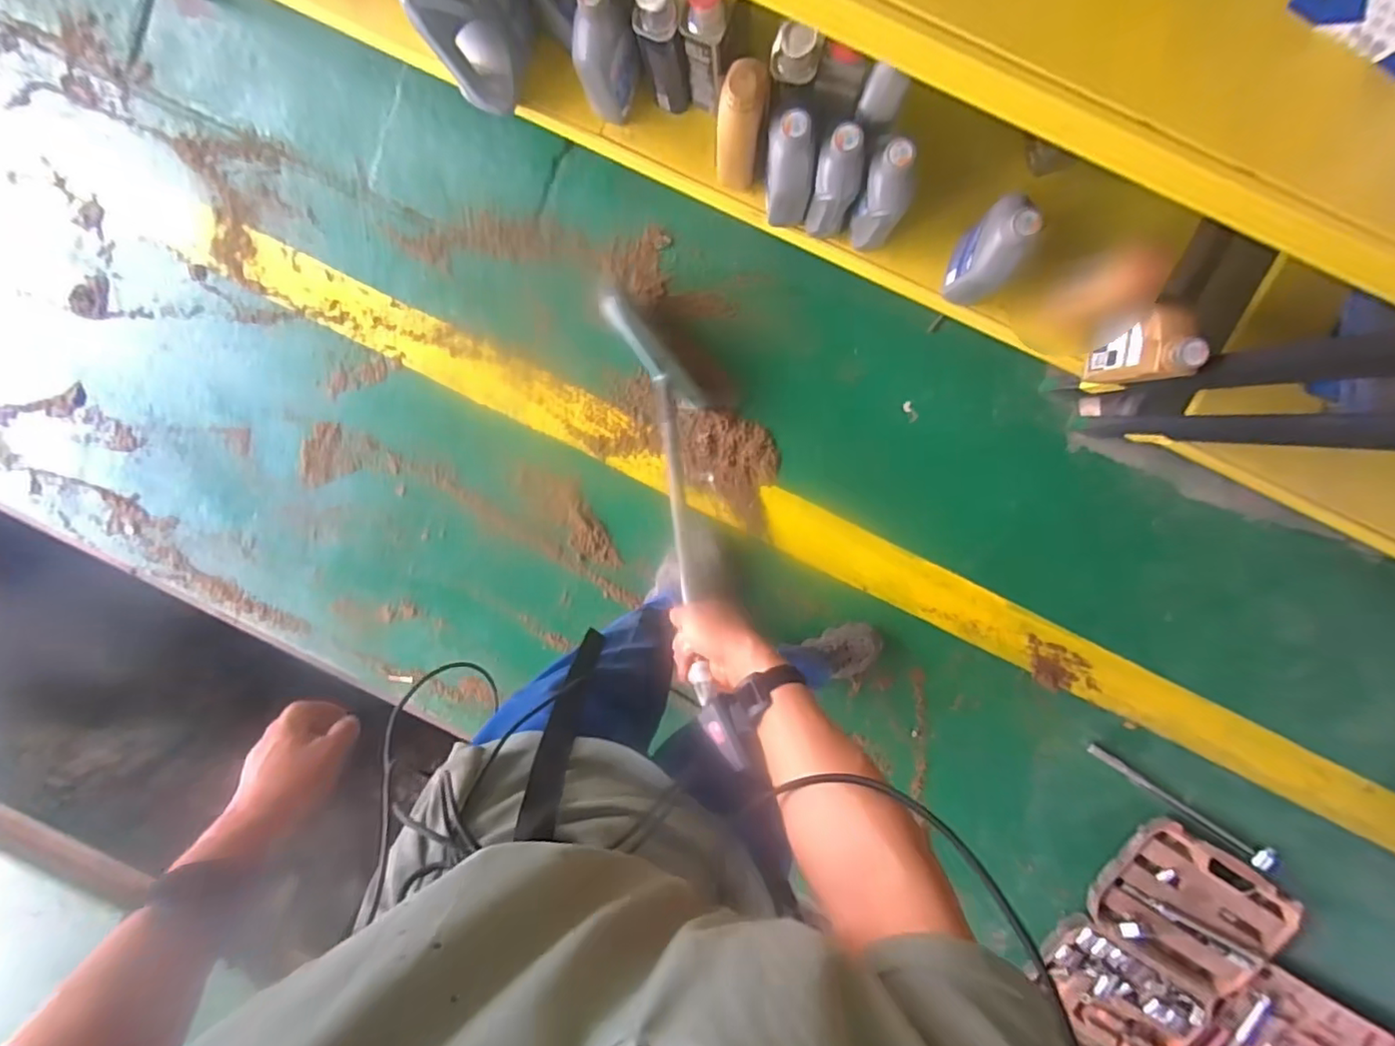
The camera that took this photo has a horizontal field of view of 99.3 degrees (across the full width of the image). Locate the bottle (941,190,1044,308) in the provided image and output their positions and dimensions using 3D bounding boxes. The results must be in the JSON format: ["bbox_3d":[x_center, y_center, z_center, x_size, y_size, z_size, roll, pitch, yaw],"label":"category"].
[{"bbox_3d":[0.422,-0.398,0.861,0.064,0.192,0.107,7,99,3],"label":"bottle"}]

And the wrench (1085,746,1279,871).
[{"bbox_3d":[1.086,0.636,1.322,0.506,0.045,0.049,32,99,-3],"label":"wrench"}]

